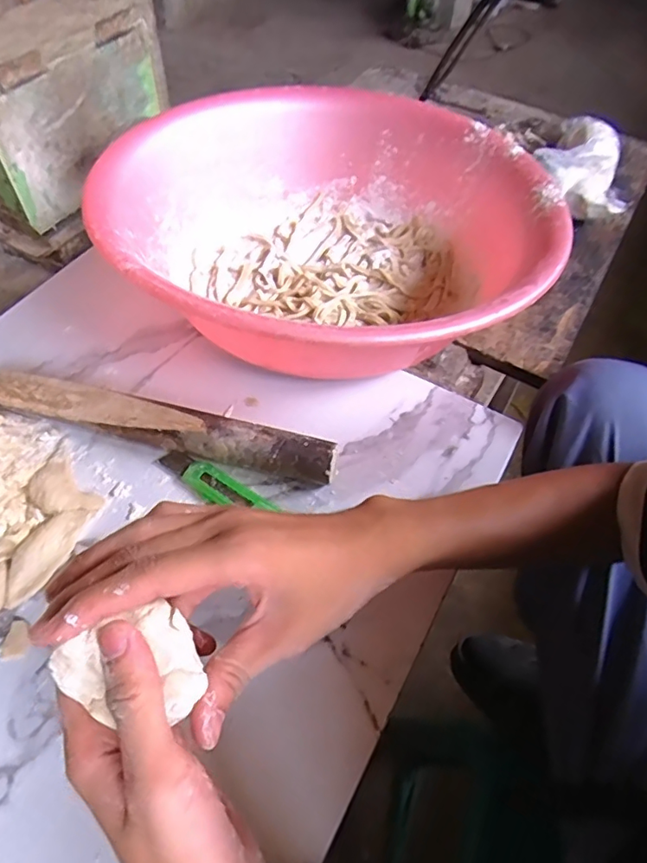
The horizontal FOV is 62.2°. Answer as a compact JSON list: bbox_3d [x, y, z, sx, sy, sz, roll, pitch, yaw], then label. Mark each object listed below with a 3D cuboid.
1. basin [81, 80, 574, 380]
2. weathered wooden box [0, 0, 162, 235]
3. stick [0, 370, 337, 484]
[{"bbox_3d":[0.010,-0.200,0.522,0.400,0.126,0.402,1,56,-2],"label":"basin"},{"bbox_3d":[-0.435,-0.533,0.870,0.134,0.210,0.345,22,56,14],"label":"weathered wooden box"},{"bbox_3d":[-0.140,-0.007,0.442,0.303,0.035,0.042,15,56,7],"label":"stick"}]

